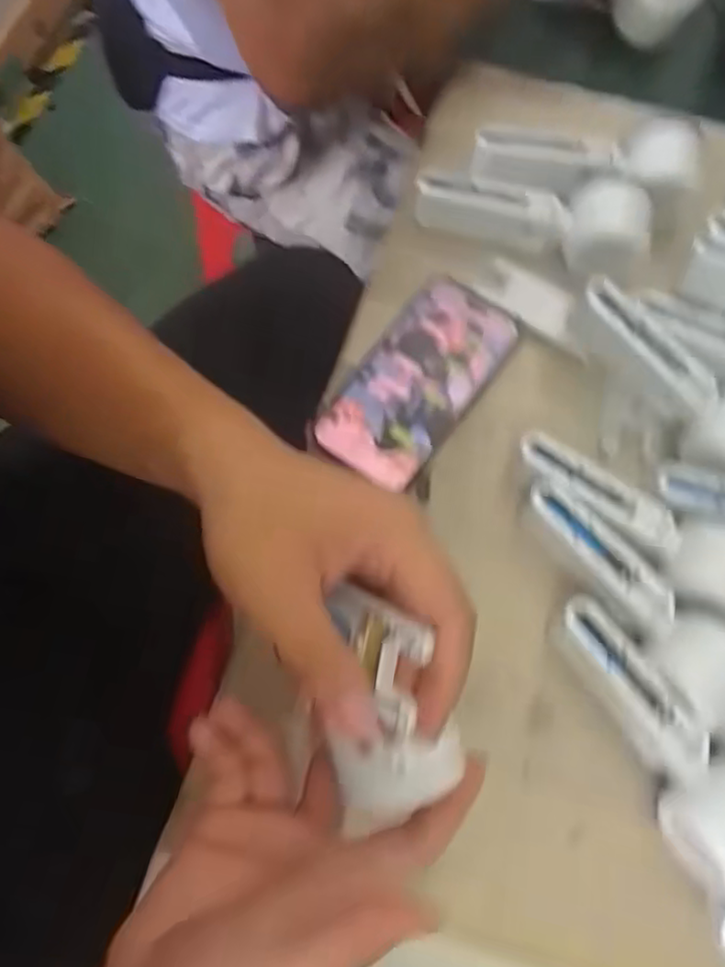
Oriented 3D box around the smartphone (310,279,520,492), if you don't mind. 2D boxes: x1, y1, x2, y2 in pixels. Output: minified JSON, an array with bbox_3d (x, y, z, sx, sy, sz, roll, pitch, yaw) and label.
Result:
[{"bbox_3d":[0.039,-0.074,0.467,0.079,0.010,0.158,35,74,9],"label":"smartphone"}]

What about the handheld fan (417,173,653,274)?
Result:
[{"bbox_3d":[0.124,-0.200,0.488,0.168,0.048,0.052,20,73,4],"label":"handheld fan"}]

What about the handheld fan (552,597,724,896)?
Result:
[{"bbox_3d":[0.173,0.139,0.380,0.057,0.043,0.166,-28,75,-10],"label":"handheld fan"}]

